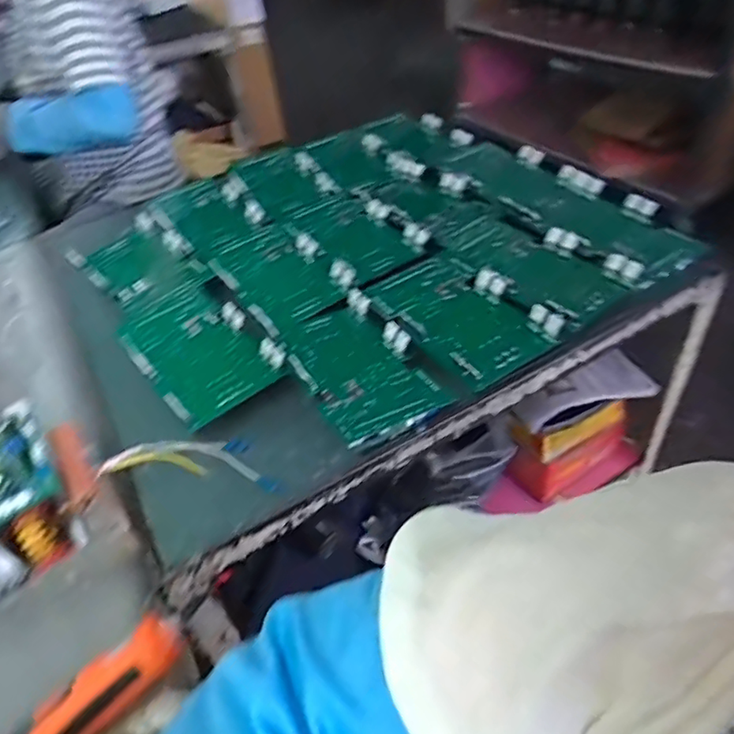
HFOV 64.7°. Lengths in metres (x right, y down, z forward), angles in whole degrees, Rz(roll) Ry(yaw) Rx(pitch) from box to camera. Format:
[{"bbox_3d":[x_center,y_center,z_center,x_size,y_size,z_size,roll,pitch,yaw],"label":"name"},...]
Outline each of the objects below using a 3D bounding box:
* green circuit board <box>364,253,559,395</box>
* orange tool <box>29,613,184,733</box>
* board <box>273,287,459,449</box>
[{"bbox_3d":[0.109,-0.072,0.715,0.144,0.029,0.235,-22,43,-23],"label":"green circuit board"},{"bbox_3d":[-0.192,0.232,0.420,0.115,0.023,0.043,-37,51,-26],"label":"orange tool"},{"bbox_3d":[-0.016,-0.009,0.659,0.134,0.029,0.233,-19,37,-23],"label":"board"}]

